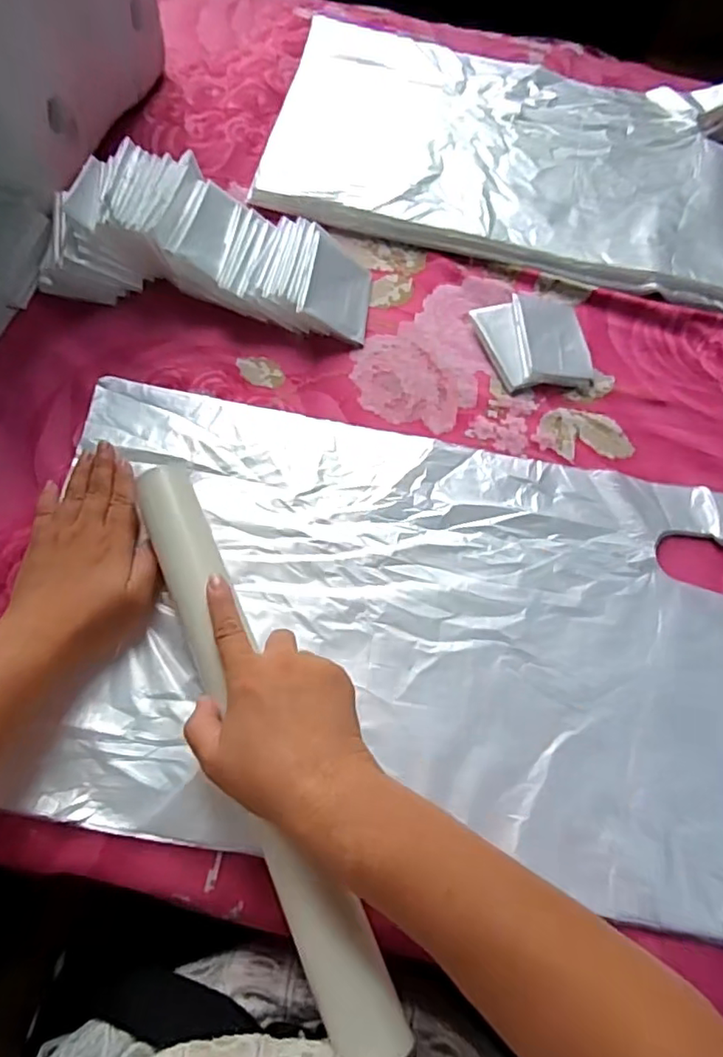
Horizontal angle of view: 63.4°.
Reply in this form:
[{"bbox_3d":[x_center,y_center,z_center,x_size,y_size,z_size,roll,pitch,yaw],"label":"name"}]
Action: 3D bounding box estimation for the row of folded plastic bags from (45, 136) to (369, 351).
[{"bbox_3d":[-0.127,-0.252,0.509,0.277,0.053,0.132,8,65,-1],"label":"row of folded plastic bags"}]

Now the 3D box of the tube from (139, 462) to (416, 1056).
[{"bbox_3d":[-0.065,0.112,0.349,0.040,0.039,0.364,-21,69,-11],"label":"tube"}]

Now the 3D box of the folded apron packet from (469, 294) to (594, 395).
[{"bbox_3d":[0.159,-0.169,0.525,0.098,0.014,0.096,-13,69,-8],"label":"folded apron packet"}]

